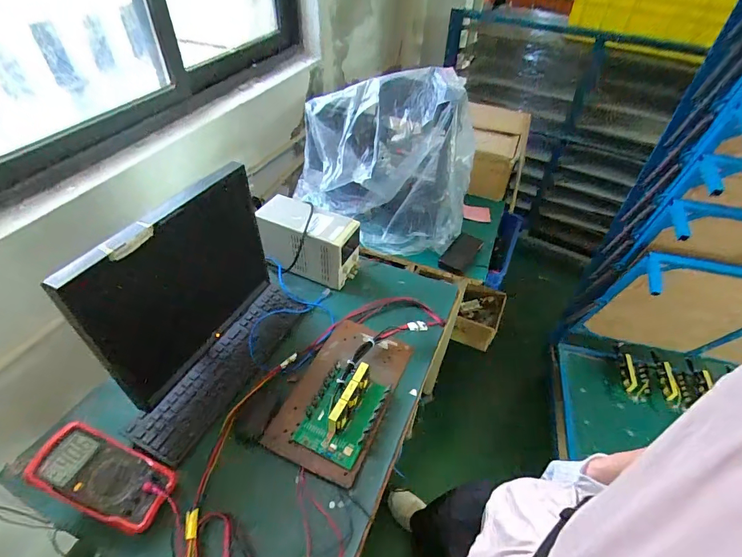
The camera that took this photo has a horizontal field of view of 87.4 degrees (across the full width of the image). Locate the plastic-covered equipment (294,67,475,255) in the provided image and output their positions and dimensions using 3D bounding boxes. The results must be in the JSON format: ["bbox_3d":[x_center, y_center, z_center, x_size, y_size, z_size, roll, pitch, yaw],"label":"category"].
[{"bbox_3d":[0.020,-0.310,1.046,0.395,0.411,0.299,-6,45,-8],"label":"plastic-covered equipment"}]

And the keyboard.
[{"bbox_3d":[-0.294,0.176,0.822,0.113,0.026,0.421,45,51,-10],"label":"keyboard"}]

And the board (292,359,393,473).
[{"bbox_3d":[-0.048,0.236,0.748,0.128,0.052,0.204,20,47,18],"label":"board"}]

